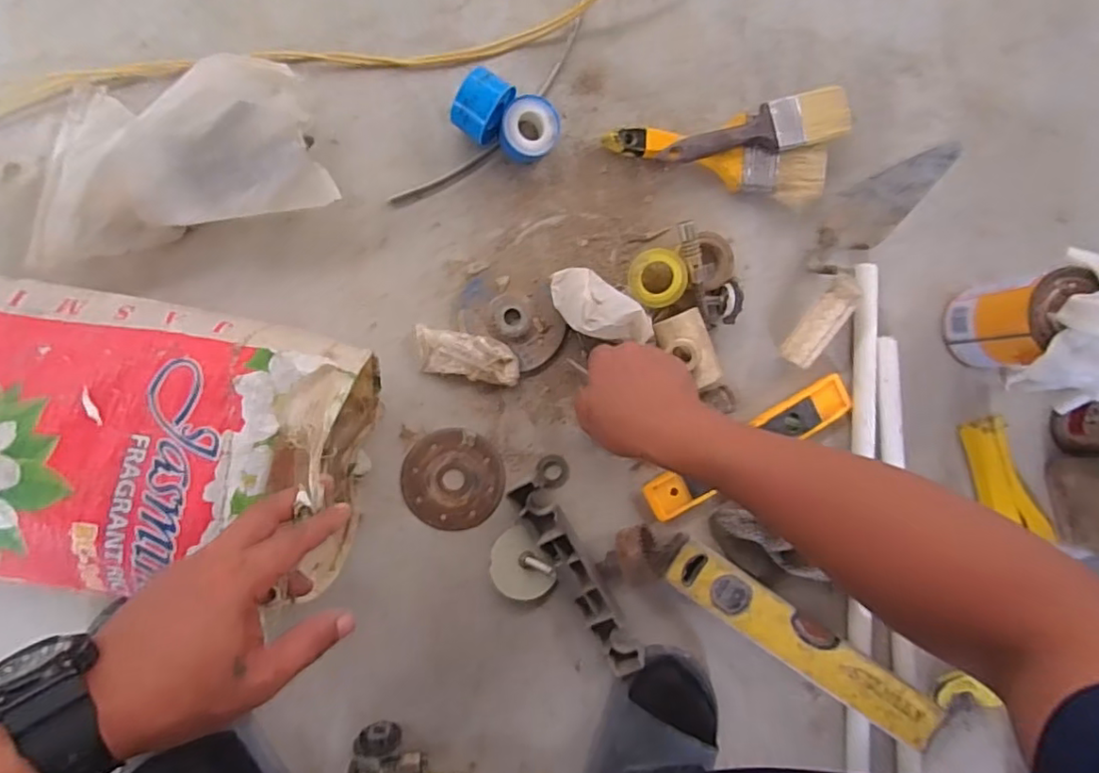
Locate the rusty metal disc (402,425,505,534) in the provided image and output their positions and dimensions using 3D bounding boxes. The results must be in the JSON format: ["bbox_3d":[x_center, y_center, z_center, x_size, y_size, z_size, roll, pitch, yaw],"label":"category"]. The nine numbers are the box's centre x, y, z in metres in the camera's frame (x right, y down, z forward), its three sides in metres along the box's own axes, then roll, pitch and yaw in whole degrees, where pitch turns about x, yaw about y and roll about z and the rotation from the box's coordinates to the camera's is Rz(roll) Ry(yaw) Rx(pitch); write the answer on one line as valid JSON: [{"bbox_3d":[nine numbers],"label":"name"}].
[{"bbox_3d":[-0.087,0.084,0.539,0.088,0.004,0.088,0,89,-7],"label":"rusty metal disc"}]

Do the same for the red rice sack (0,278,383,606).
[{"bbox_3d":[-0.336,0.036,0.431,0.390,0.141,0.208,7,85,-8],"label":"red rice sack"}]

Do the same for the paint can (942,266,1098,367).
[{"bbox_3d":[0.437,-0.061,0.561,0.069,0.105,0.078,-18,90,-8],"label":"paint can"}]

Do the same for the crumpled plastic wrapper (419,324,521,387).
[{"bbox_3d":[-0.073,-0.027,0.534,0.093,0.022,0.038,11,88,-7],"label":"crumpled plastic wrapper"}]

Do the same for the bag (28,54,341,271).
[{"bbox_3d":[-0.306,-0.192,0.476,0.231,0.080,0.138,-15,90,-8],"label":"bag"}]

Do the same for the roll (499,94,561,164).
[{"bbox_3d":[-0.018,-0.227,0.537,0.049,0.036,0.050,0,89,-7],"label":"roll"}]

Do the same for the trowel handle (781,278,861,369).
[{"bbox_3d":[0.251,-0.059,0.551,0.030,0.018,0.087,32,105,-5],"label":"trowel handle"}]

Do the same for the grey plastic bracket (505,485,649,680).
[{"bbox_3d":[0.029,0.172,0.538,0.033,0.036,0.196,-31,93,-6],"label":"grey plastic bracket"}]

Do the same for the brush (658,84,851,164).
[{"bbox_3d":[0.193,-0.238,0.555,0.183,0.012,0.046,-15,101,-5],"label":"brush"}]

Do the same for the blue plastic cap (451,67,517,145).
[{"bbox_3d":[-0.060,-0.241,0.525,0.042,0.055,0.054,27,84,-6],"label":"blue plastic cap"}]

